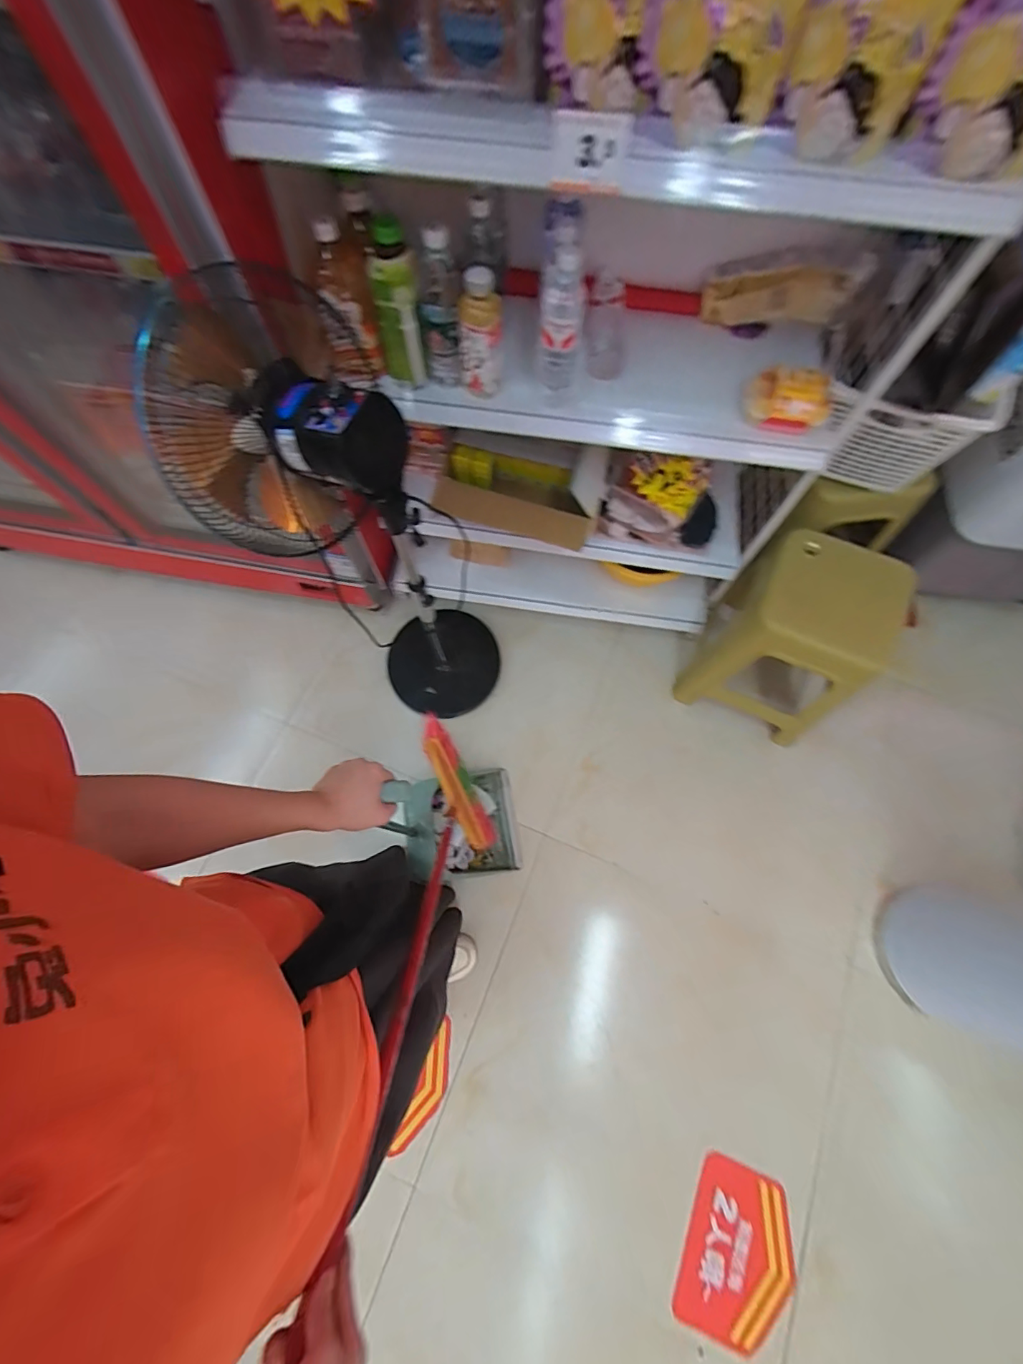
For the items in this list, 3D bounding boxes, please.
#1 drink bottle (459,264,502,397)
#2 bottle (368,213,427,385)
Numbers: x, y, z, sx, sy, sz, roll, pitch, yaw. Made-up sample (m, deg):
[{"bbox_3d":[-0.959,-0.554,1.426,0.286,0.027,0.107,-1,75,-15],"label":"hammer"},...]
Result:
[{"bbox_3d":[-0.049,-0.566,0.802,0.071,0.166,0.065,-1,73,-2],"label":"drink bottle"},{"bbox_3d":[-0.188,-0.610,0.806,0.073,0.218,0.083,-18,74,-7],"label":"bottle"}]

